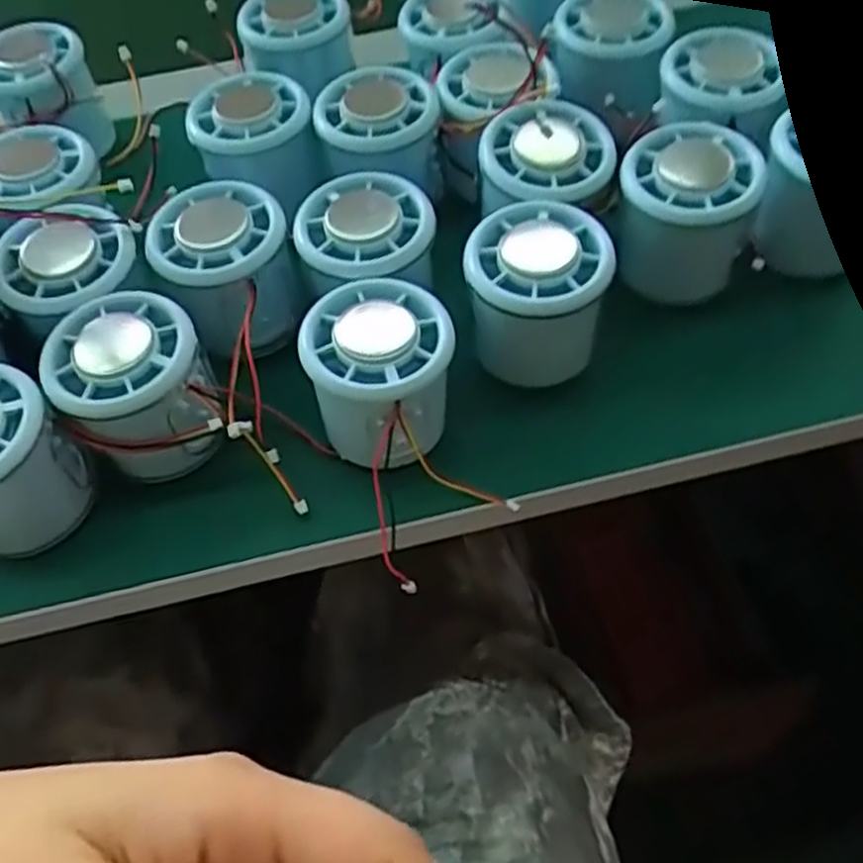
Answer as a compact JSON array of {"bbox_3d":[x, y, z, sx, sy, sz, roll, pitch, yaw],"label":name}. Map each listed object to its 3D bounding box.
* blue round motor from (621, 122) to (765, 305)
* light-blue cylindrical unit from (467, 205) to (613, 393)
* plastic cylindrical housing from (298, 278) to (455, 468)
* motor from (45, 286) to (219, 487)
[{"bbox_3d":[0.107,-0.093,0.348,0.059,0.059,0.056,12,58,13],"label":"blue round motor"},{"bbox_3d":[0.043,-0.054,0.325,0.054,0.056,0.052,-2,56,4],"label":"light-blue cylindrical unit"},{"bbox_3d":[-0.018,-0.021,0.308,0.054,0.051,0.051,-2,56,4],"label":"plastic cylindrical housing"},{"bbox_3d":[-0.113,-0.016,0.310,0.056,0.055,0.055,-23,57,-10],"label":"motor"}]

